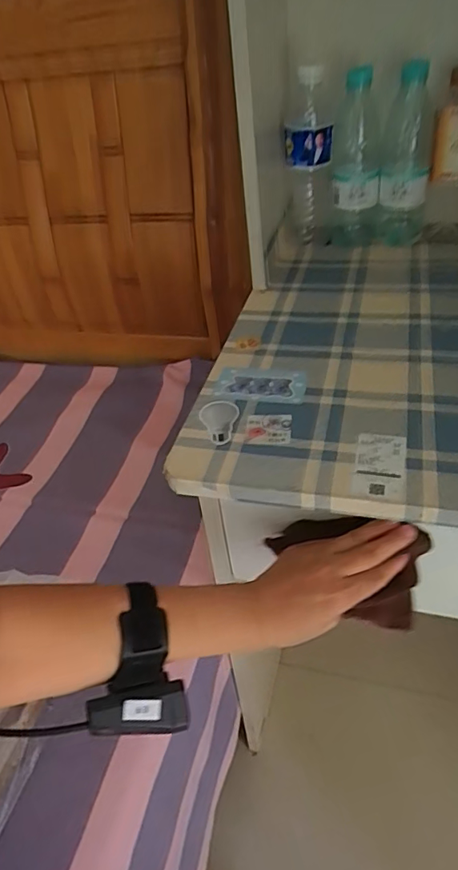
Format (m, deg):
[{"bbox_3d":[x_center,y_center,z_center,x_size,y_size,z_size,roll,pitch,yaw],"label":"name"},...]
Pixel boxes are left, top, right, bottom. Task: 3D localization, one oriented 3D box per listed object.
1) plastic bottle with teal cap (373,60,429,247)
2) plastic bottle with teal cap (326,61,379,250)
[{"bbox_3d":[0.234,-0.368,0.703,0.061,0.204,0.070,3,41,12],"label":"plastic bottle with teal cap"},{"bbox_3d":[0.170,-0.365,0.710,0.063,0.208,0.073,3,41,12],"label":"plastic bottle with teal cap"}]

